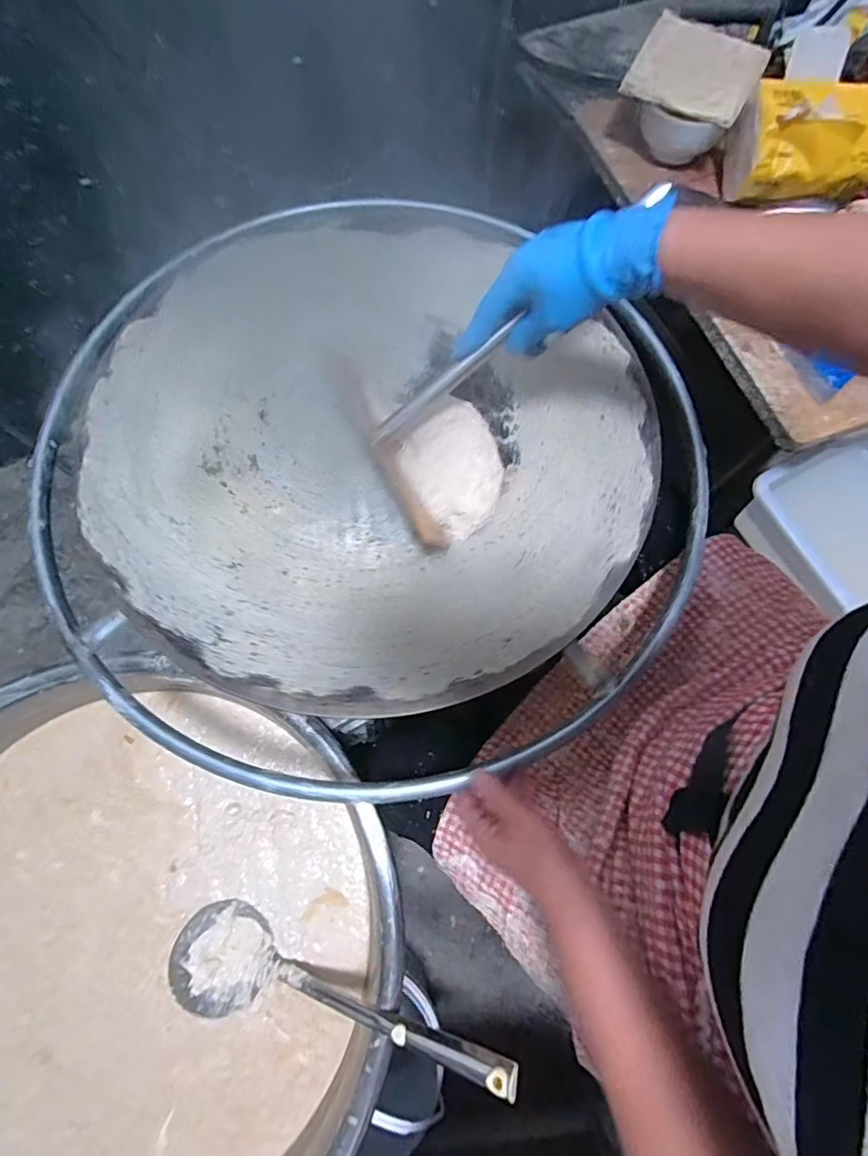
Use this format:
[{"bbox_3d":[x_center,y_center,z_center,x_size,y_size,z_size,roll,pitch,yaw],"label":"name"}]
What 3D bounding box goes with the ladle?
[{"bbox_3d":[-0.108,0.440,0.514,0.385,0.053,0.112,4,70,24],"label":"ladle"}]

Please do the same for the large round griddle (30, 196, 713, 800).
[{"bbox_3d":[-0.068,-0.117,0.526,0.647,0.060,0.641,1,72,-2],"label":"large round griddle"}]

